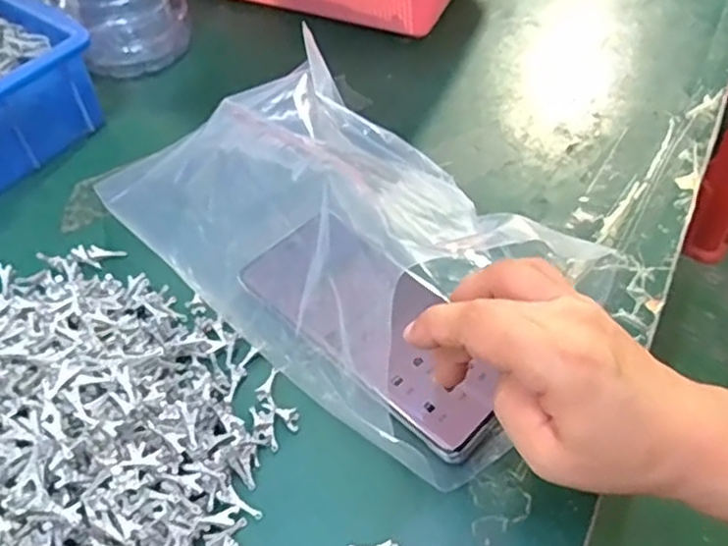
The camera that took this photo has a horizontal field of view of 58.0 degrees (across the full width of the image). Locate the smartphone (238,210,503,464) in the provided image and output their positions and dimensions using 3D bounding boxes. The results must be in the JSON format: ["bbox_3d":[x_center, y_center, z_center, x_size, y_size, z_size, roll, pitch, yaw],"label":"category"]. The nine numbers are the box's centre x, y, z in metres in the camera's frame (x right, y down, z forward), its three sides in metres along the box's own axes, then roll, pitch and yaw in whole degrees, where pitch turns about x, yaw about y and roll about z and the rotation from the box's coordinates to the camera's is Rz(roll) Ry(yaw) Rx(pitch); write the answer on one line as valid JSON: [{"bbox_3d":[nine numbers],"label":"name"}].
[{"bbox_3d":[0.009,0.026,0.352,0.159,0.004,0.066,39,73,25],"label":"smartphone"}]

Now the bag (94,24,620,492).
[{"bbox_3d":[-0.017,-0.029,0.385,0.290,0.038,0.160,38,61,25],"label":"bag"}]

